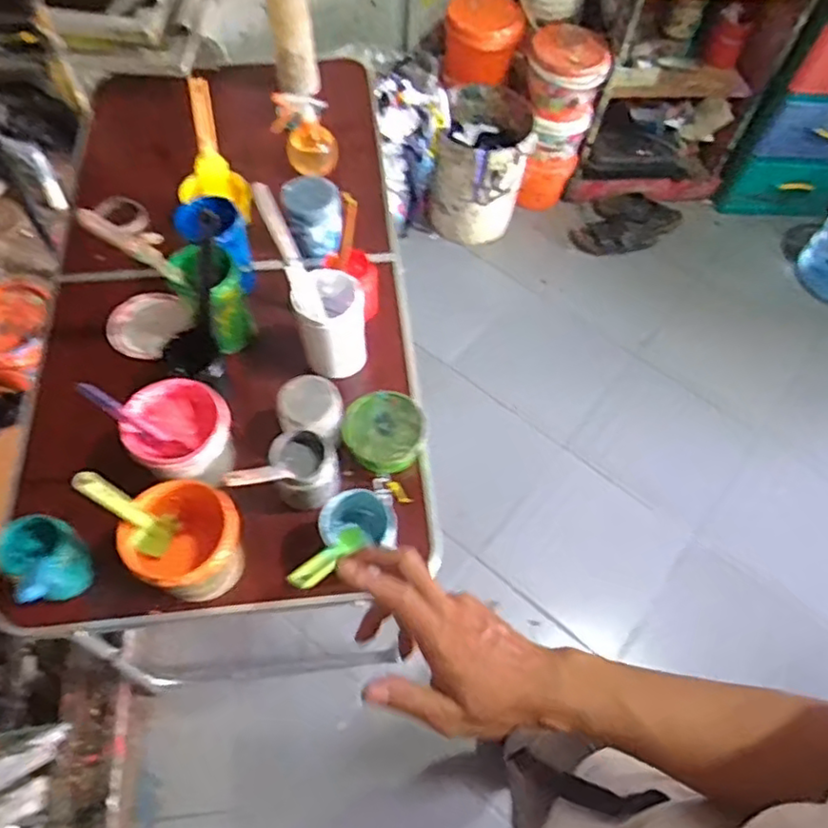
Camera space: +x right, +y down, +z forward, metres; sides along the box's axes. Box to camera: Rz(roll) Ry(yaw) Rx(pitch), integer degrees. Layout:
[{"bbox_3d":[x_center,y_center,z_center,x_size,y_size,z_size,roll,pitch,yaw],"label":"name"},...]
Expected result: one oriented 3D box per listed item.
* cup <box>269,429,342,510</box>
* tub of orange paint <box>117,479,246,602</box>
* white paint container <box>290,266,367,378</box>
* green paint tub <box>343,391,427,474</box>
[{"bbox_3d":[-0.148,0.076,0.879,0.084,0.077,0.084,2,61,-3],"label":"cup"},{"bbox_3d":[-0.281,0.168,0.811,0.117,0.120,0.130,36,65,15],"label":"tub of orange paint"},{"bbox_3d":[-0.129,-0.136,0.969,0.100,0.139,0.103,-10,62,-9],"label":"white paint container"},{"bbox_3d":[-0.044,0.030,0.937,0.121,0.058,0.114,11,61,2],"label":"green paint tub"}]

